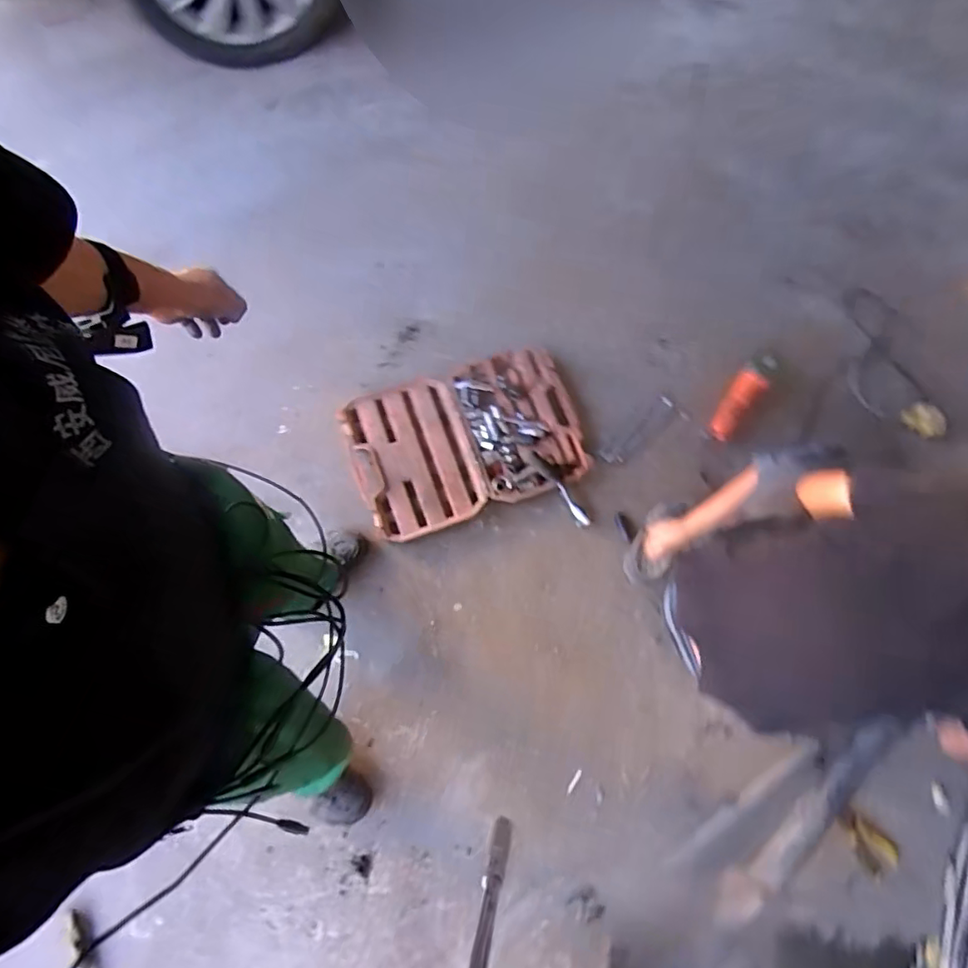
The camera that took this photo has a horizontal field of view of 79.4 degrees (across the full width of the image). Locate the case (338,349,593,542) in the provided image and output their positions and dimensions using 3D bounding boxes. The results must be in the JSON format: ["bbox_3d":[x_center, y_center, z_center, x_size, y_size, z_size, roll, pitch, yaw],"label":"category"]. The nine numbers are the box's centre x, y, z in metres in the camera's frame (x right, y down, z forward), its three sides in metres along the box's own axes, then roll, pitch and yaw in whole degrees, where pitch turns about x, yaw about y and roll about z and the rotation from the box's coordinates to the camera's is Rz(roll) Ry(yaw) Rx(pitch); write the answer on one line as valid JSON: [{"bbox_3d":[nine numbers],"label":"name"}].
[{"bbox_3d":[-0.048,-0.113,1.516,0.579,0.086,0.389,-18,78,-8],"label":"case"}]

